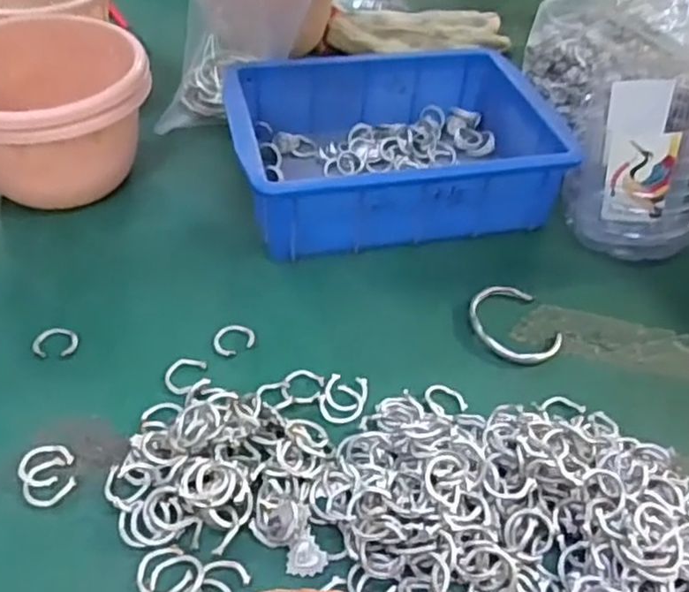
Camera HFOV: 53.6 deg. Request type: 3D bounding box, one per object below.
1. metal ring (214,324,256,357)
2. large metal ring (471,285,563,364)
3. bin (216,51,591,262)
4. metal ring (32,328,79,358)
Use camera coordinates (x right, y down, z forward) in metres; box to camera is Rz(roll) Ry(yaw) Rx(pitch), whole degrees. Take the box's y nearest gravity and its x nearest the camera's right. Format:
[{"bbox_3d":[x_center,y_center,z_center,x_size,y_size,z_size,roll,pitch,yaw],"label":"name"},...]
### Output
[{"bbox_3d":[-0.071,0.026,0.437,0.026,0.004,0.023,-16,49,-21],"label":"metal ring"},{"bbox_3d":[0.113,0.018,0.458,0.053,0.010,0.067,-12,47,-18],"label":"large metal ring"},{"bbox_3d":[0.035,-0.115,0.548,0.241,0.081,0.174,-7,46,-12],"label":"bin"},{"bbox_3d":[-0.181,0.028,0.428,0.026,0.005,0.025,3,45,-3],"label":"metal ring"}]

